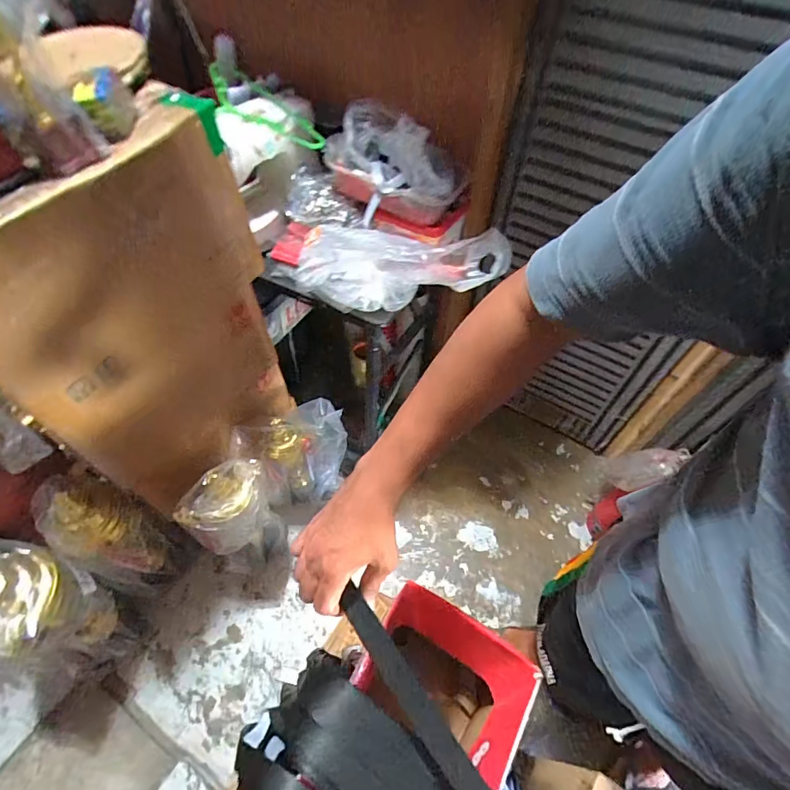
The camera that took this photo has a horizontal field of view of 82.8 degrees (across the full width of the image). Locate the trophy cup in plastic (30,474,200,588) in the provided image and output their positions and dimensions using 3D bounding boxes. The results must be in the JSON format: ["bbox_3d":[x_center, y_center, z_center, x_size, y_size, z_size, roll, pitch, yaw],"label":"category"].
[{"bbox_3d":[-0.688,0.343,1.091,0.210,0.444,0.174,20,57,12],"label":"trophy cup in plastic"}]

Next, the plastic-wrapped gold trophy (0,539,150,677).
[{"bbox_3d":[-0.757,0.484,0.982,0.199,0.502,0.203,10,55,5],"label":"plastic-wrapped gold trophy"}]

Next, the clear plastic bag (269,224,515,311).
[{"bbox_3d":[0.014,-0.249,0.924,0.391,0.170,0.153,-2,55,-4],"label":"clear plastic bag"}]

